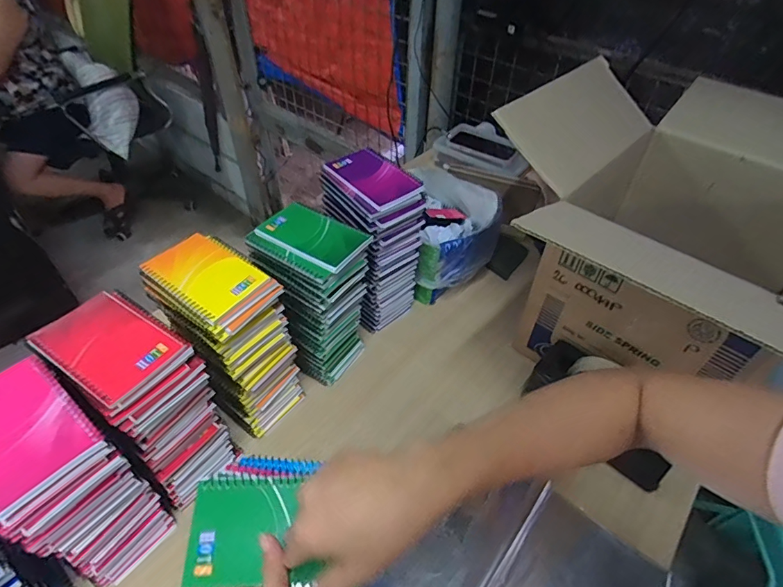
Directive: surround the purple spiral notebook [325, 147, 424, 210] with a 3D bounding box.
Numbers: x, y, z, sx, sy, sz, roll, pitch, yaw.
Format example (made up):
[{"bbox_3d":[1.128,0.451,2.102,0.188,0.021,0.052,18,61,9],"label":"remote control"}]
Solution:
[{"bbox_3d":[-0.027,-0.166,0.634,0.086,0.015,0.138,-26,52,-25],"label":"purple spiral notebook"}]

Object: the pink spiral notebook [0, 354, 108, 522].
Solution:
[{"bbox_3d":[-0.311,0.112,0.376,0.129,0.010,0.080,31,53,25],"label":"pink spiral notebook"}]

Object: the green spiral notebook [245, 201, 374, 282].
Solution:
[{"bbox_3d":[-0.106,-0.070,0.572,0.129,0.018,0.096,28,51,23],"label":"green spiral notebook"}]

